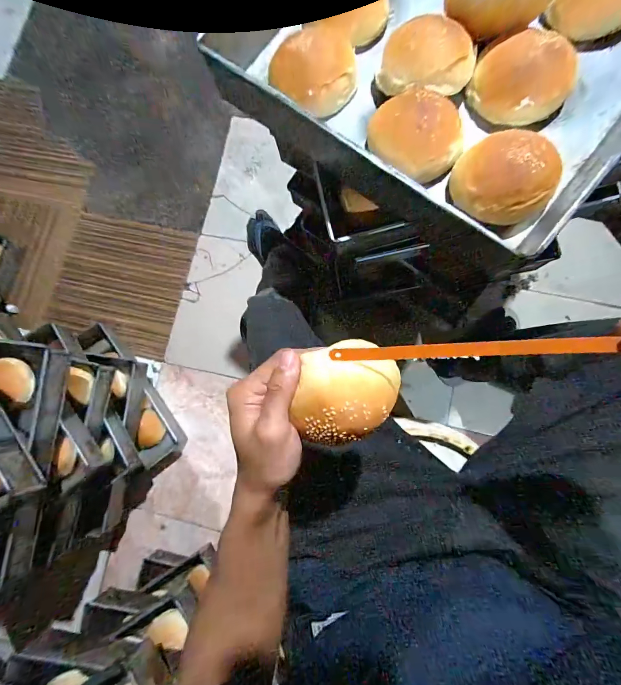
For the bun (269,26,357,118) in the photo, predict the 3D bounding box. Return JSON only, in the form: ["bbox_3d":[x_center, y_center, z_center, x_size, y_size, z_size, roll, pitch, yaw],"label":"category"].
[{"bbox_3d":[0.005,-0.301,0.372,0.099,0.043,0.076,-8,81,3],"label":"bun"}]

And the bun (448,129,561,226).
[{"bbox_3d":[0.193,-0.162,0.325,0.085,0.043,0.079,-12,81,2],"label":"bun"}]

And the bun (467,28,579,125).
[{"bbox_3d":[0.218,-0.273,0.341,0.088,0.043,0.088,-1,81,4],"label":"bun"}]

